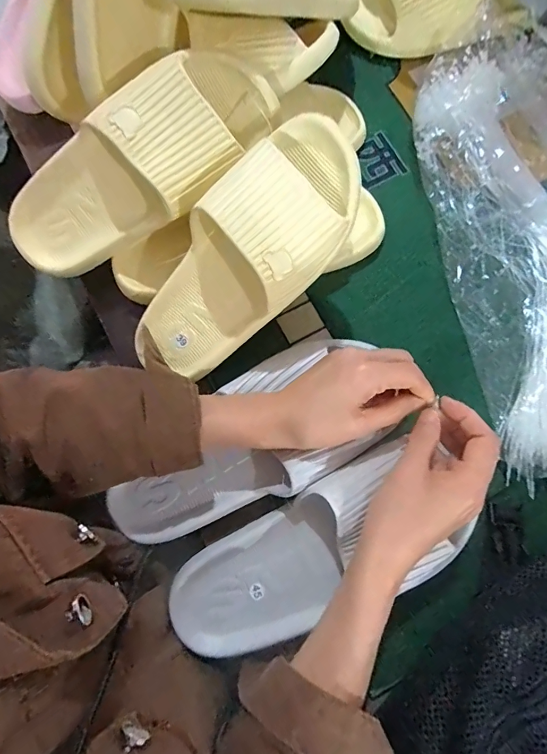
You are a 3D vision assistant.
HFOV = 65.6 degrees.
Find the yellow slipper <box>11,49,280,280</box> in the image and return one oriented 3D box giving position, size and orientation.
[{"bbox_3d":[-0.113,-0.164,0.353,0.250,0.082,0.104,-28,78,16],"label":"yellow slipper"}]

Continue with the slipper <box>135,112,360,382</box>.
[{"bbox_3d":[-0.034,-0.088,0.334,0.098,0.069,0.243,48,114,10],"label":"slipper"}]

